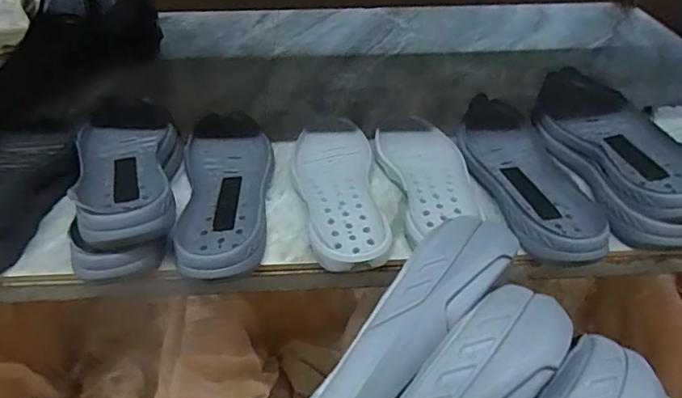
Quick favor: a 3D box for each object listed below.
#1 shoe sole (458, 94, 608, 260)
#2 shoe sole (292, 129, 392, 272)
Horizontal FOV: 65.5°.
[{"bbox_3d":[0.221,-0.038,0.650,0.106,0.040,0.314,-5,42,-2],"label":"shoe sole"},{"bbox_3d":[-0.005,-0.008,0.630,0.098,0.033,0.264,-5,42,-3],"label":"shoe sole"}]

